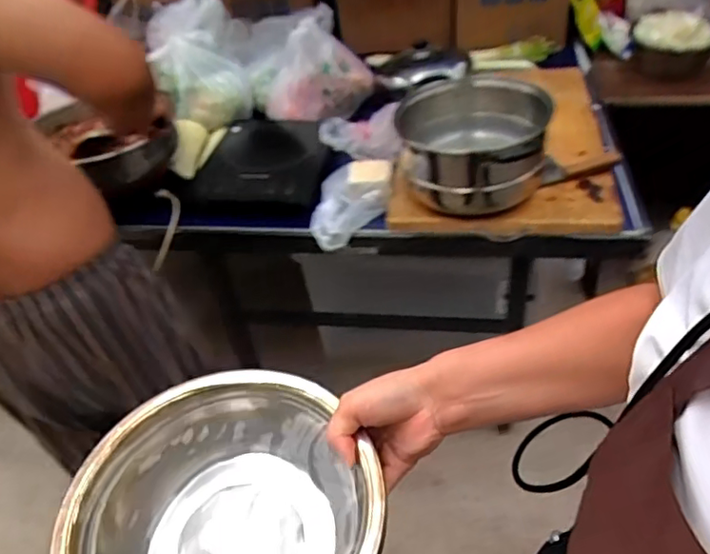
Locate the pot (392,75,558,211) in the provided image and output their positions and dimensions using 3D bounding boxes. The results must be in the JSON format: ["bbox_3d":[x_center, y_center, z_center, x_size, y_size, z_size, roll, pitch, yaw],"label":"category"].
[{"bbox_3d":[0.221,-0.267,1.117,0.270,0.137,0.337,10,44,20],"label":"pot"}]

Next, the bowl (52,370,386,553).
[{"bbox_3d":[-0.094,0.187,0.441,0.220,0.084,0.223,-3,41,2],"label":"bowl"}]

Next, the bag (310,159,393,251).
[{"bbox_3d":[-0.009,-0.150,1.147,0.198,0.087,0.108,-34,47,-27],"label":"bag"}]

